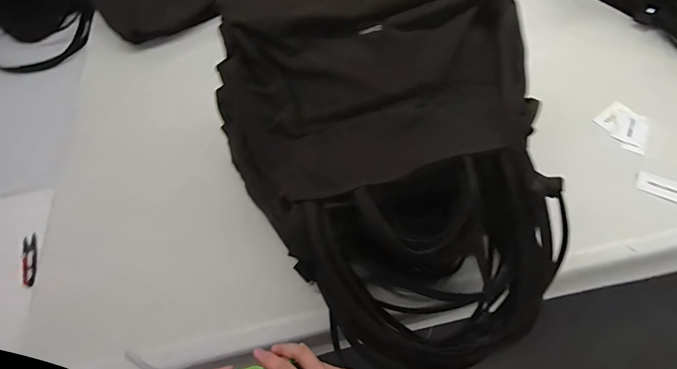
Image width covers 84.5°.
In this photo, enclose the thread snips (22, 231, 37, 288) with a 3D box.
[{"bbox_3d":[-0.526,0.129,0.637,0.019,0.015,0.087,-7,78,-2],"label":"thread snips"}]

